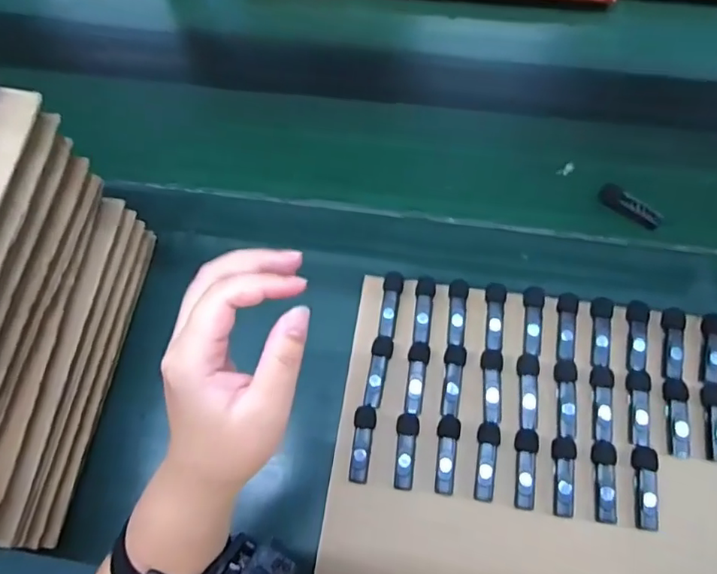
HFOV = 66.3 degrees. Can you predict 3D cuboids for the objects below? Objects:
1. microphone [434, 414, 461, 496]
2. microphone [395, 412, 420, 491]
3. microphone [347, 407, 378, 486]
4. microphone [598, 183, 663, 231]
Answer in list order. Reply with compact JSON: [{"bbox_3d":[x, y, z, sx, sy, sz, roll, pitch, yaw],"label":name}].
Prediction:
[{"bbox_3d":[0.076,0.144,0.472,0.018,0.011,0.065,9,66,6],"label":"microphone"},{"bbox_3d":[0.041,0.142,0.475,0.019,0.008,0.063,8,66,6],"label":"microphone"},{"bbox_3d":[0.003,0.137,0.479,0.019,0.010,0.065,6,65,5],"label":"microphone"},{"bbox_3d":[0.282,-0.083,0.573,0.067,0.021,0.020,35,71,17],"label":"microphone"}]

